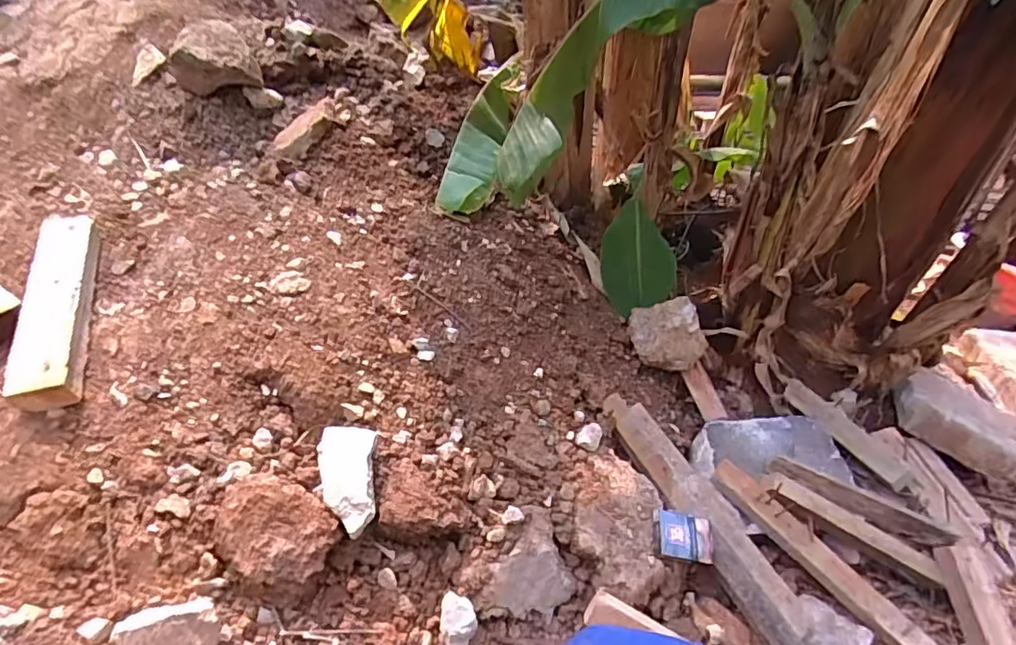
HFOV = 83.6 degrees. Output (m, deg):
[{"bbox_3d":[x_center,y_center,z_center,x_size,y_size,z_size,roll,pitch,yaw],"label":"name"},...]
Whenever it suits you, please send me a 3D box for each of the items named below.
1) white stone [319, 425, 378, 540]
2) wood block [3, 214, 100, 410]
[{"bbox_3d":[-0.187,0.182,0.676,0.066,0.023,0.132,-8,53,-17],"label":"white stone"},{"bbox_3d":[-0.561,-0.028,0.708,0.064,0.033,0.307,-10,52,-19],"label":"wood block"}]

